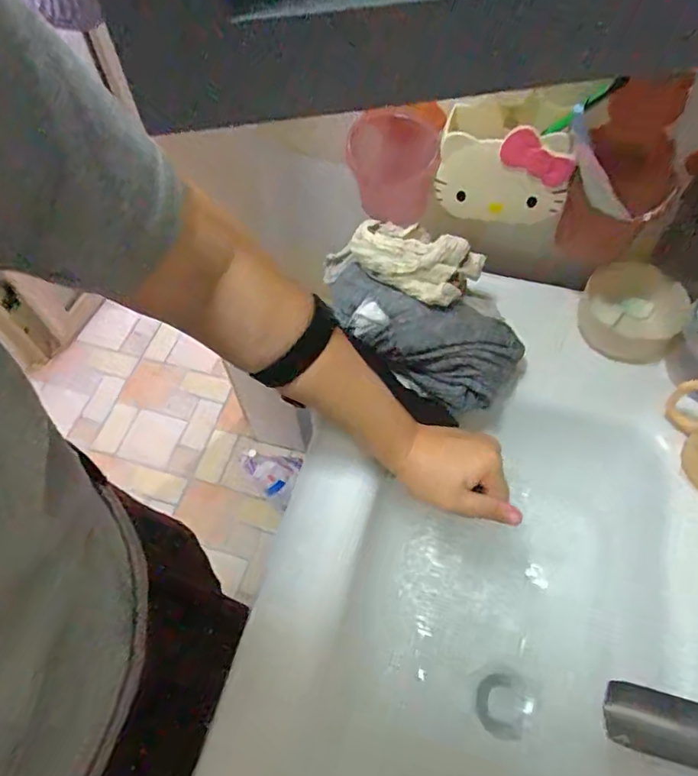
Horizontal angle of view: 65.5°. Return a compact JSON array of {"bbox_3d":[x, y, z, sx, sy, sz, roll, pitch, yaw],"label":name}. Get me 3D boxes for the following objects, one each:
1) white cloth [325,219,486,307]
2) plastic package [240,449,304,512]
[{"bbox_3d":[0.063,-0.128,0.542,0.138,0.048,0.083,16,60,12],"label":"white cloth"},{"bbox_3d":[-0.188,0.219,1.287,0.148,0.153,0.080,14,59,10],"label":"plastic package"}]

